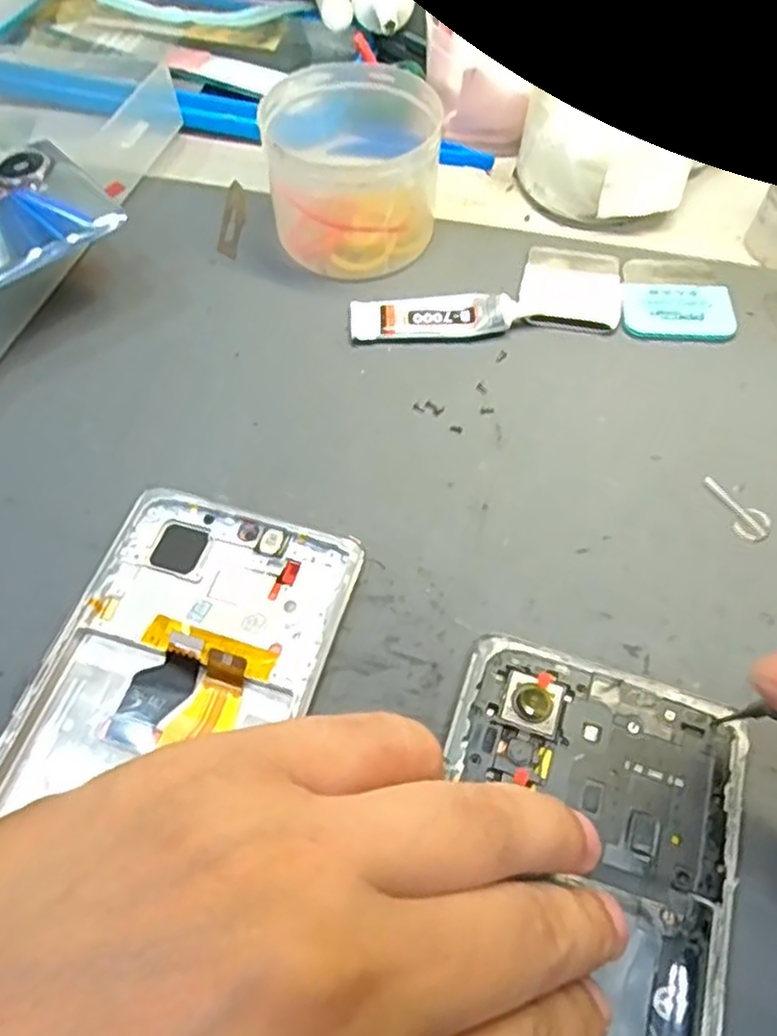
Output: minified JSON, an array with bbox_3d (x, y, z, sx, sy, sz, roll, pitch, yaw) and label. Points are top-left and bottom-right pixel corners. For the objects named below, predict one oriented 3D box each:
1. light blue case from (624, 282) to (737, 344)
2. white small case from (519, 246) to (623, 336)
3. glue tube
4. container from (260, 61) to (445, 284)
[{"bbox_3d":[0.107,-0.077,0.273,0.040,0.004,0.027,2,59,1],"label":"light blue case"},{"bbox_3d":[0.070,-0.089,0.280,0.036,0.005,0.047,9,60,6],"label":"white small case"},{"bbox_3d":[0.016,-0.073,0.267,0.058,0.010,0.016,-2,59,-1],"label":"glue tube"},{"bbox_3d":[-0.012,-0.132,0.280,0.061,0.050,0.070,-1,59,0],"label":"container"}]

